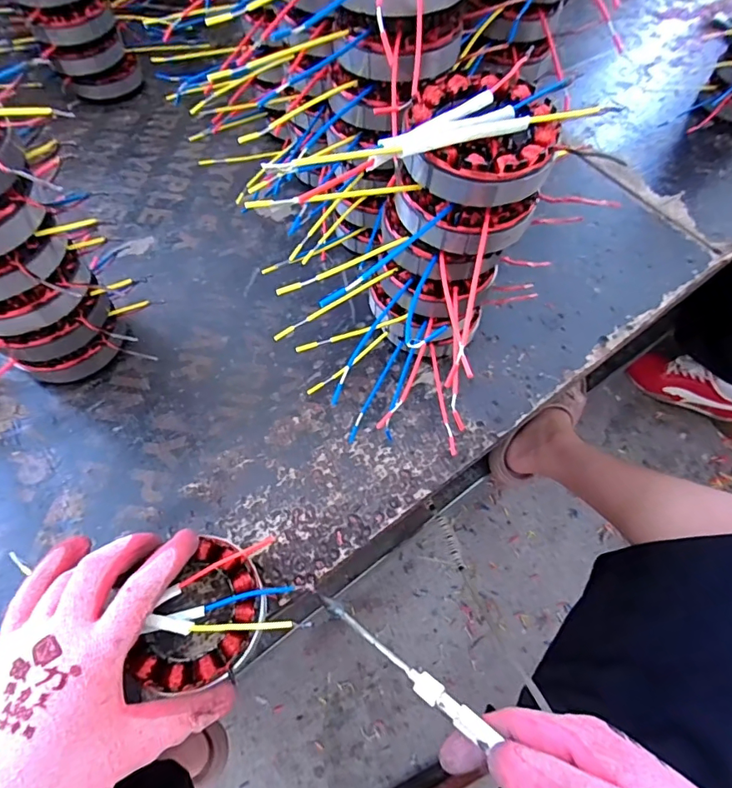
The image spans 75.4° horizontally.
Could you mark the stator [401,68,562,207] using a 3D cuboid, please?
[{"bbox_3d":[0.066,-0.149,0.273,0.082,0.026,0.085,12,63,3],"label":"stator"}]

